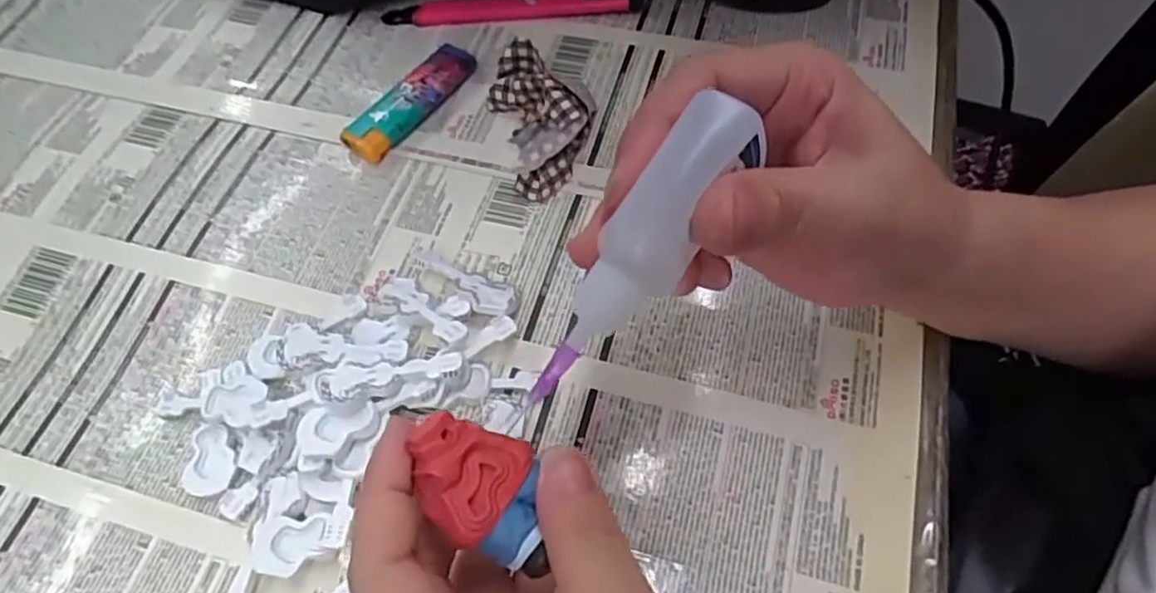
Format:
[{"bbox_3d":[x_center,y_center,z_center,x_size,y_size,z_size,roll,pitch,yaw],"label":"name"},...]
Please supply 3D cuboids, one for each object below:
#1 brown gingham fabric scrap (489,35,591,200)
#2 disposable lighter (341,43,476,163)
[{"bbox_3d":[-0.017,-0.082,0.305,0.037,0.032,0.069,-16,61,-6],"label":"brown gingham fabric scrap"},{"bbox_3d":[-0.081,-0.096,0.327,0.021,0.012,0.076,31,66,18],"label":"disposable lighter"}]

